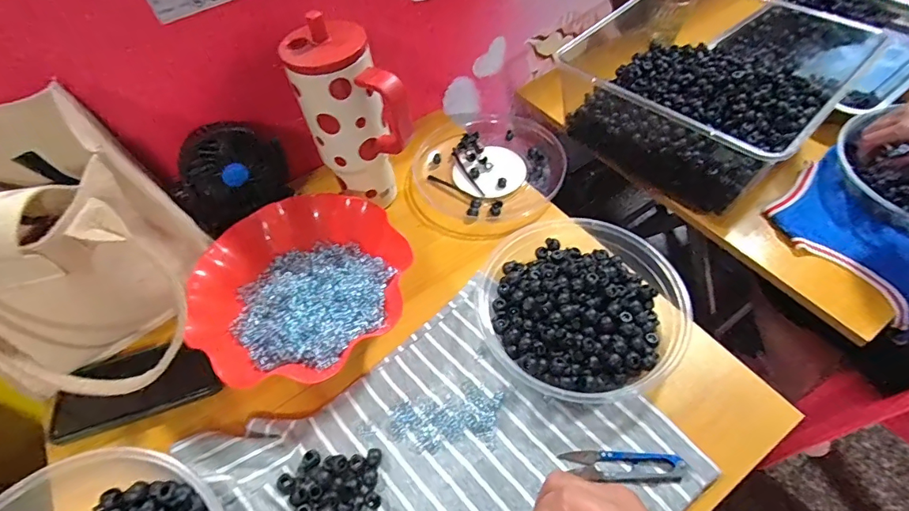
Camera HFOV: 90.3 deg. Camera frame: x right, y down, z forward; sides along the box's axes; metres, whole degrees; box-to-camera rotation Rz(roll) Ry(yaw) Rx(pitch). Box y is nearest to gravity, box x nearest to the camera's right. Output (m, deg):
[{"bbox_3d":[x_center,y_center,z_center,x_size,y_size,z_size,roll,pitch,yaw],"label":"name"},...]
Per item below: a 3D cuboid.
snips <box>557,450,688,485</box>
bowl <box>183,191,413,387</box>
[{"bbox_3d":[0.144,0.180,0.387,0.100,0.006,0.025,1,54,6],"label":"snips"},{"bbox_3d":[-0.162,0.035,0.488,0.216,0.060,0.214,-3,54,4],"label":"bowl"}]

